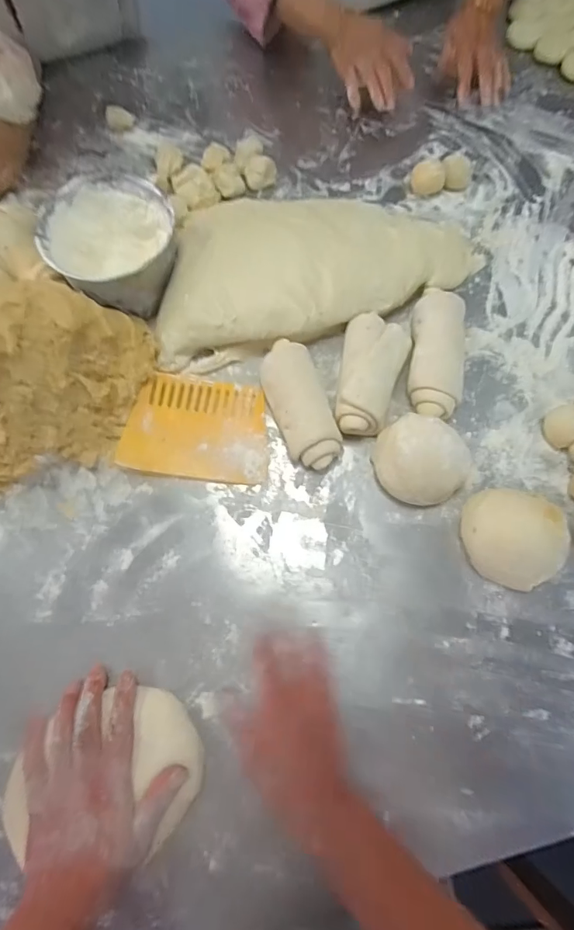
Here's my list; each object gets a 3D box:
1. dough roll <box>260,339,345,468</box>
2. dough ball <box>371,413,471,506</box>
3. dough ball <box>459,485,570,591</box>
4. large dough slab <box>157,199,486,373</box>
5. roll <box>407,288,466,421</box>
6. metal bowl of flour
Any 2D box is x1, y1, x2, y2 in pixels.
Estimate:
[{"bbox_3d":[0.014,-0.069,0.516,0.060,0.051,0.149,-19,72,-5],"label":"dough roll"},{"bbox_3d":[0.148,-0.009,0.489,0.095,0.066,0.093,0,71,1],"label":"dough ball"},{"bbox_3d":[0.235,0.079,0.465,0.099,0.054,0.087,14,72,6],"label":"dough ball"},{"bbox_3d":[0.032,-0.260,0.576,0.404,0.063,0.206,-13,72,-4],"label":"large dough slab"},{"bbox_3d":[0.180,-0.133,0.542,0.062,0.044,0.164,8,72,3],"label":"roll"},{"bbox_3d":[-0.211,-0.266,0.547,0.145,0.080,0.140,0,71,1],"label":"metal bowl of flour"}]

